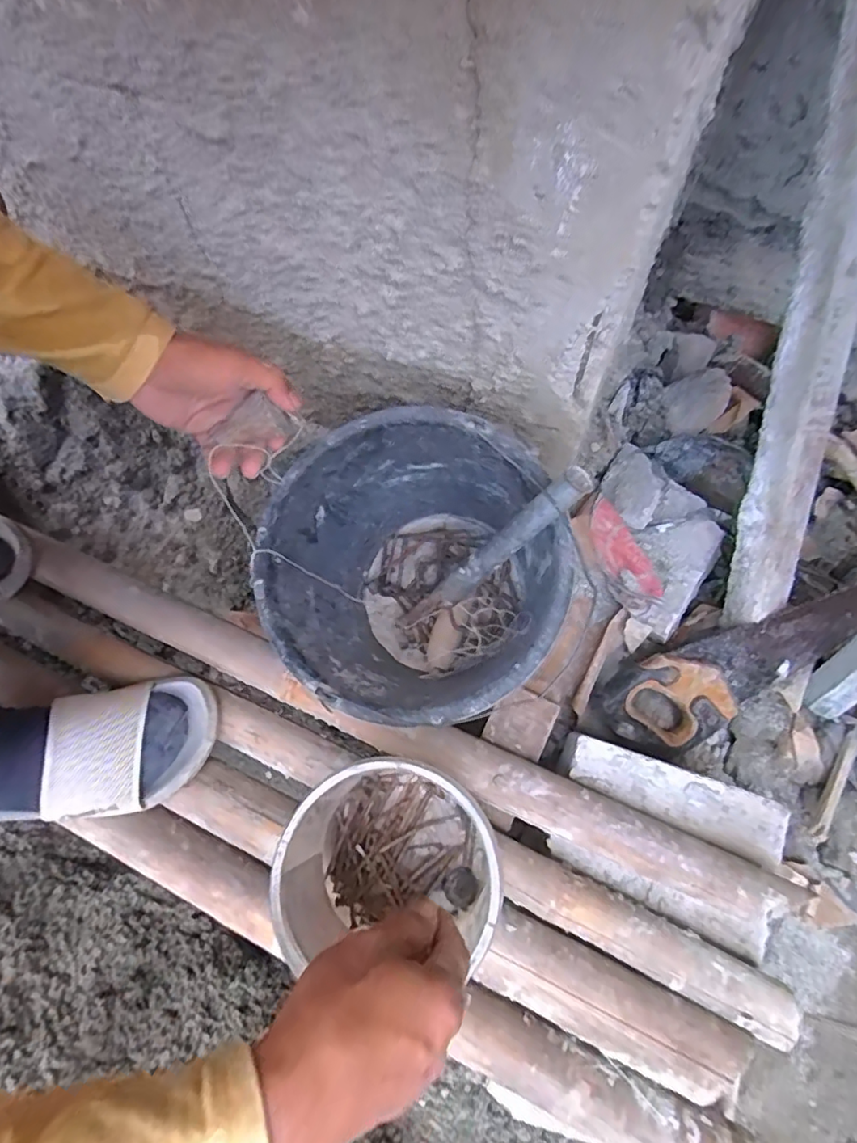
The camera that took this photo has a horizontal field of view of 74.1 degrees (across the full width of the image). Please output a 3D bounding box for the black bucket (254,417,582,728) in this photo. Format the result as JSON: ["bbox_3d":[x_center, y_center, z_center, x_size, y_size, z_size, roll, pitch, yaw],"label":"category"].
[{"bbox_3d":[-0.015,0.019,0.573,0.273,0.232,0.263,-1,68,2],"label":"black bucket"}]

